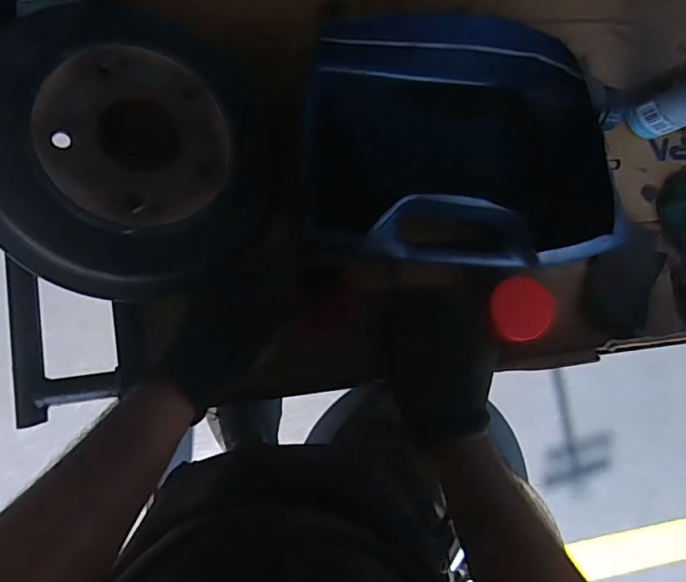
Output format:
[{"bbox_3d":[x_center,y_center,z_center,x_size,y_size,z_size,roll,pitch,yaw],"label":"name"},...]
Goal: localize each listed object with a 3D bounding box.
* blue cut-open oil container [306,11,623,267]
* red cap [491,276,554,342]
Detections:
[{"bbox_3d":[0.128,-0.134,0.521,0.268,0.152,0.213,0,86,-9],"label":"blue cut-open oil container"},{"bbox_3d":[0.176,0.017,0.500,0.062,0.010,0.059,1,86,-9],"label":"red cap"}]

